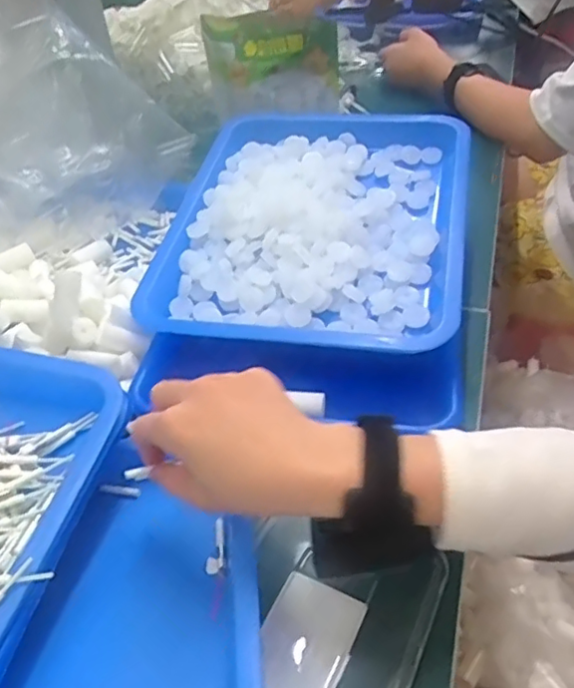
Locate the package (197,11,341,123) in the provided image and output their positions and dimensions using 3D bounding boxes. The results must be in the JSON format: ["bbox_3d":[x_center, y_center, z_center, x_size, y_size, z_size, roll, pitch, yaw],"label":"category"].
[{"bbox_3d":[-0.019,-0.332,0.741,0.162,0.116,0.025,8,44,15],"label":"package"}]

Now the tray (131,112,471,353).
[{"bbox_3d":[0.028,-0.120,0.569,0.267,0.058,0.314,5,43,12],"label":"tray"}]

